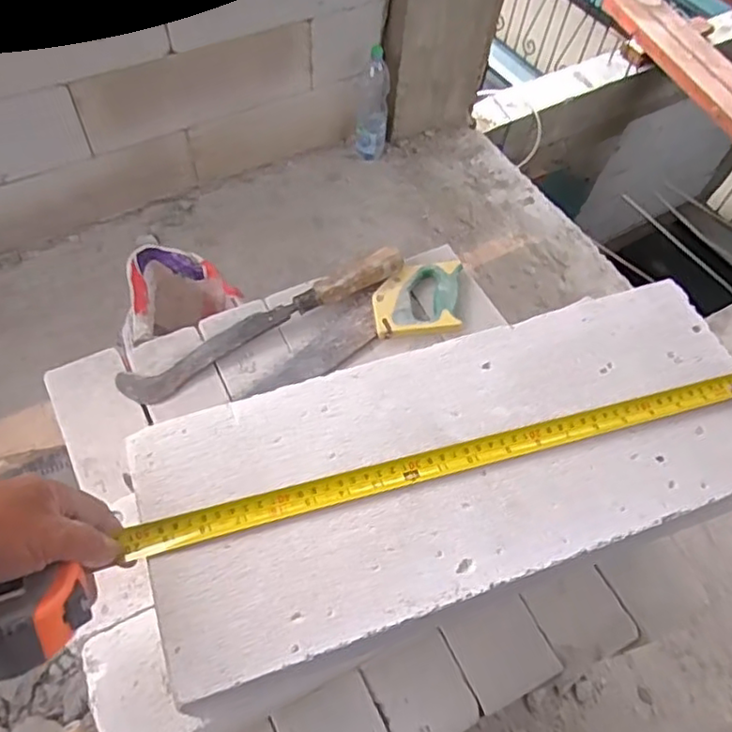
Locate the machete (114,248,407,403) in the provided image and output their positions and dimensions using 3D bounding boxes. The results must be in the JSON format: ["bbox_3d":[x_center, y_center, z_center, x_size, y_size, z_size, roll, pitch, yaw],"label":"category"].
[{"bbox_3d":[-0.133,-0.062,0.876,0.421,0.061,0.059,-26,65,-18],"label":"machete"}]

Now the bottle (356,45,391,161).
[{"bbox_3d":[0.021,-0.733,1.838,0.090,0.331,0.082,5,59,-1],"label":"bottle"}]

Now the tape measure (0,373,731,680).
[{"bbox_3d":[0.030,0.082,0.466,0.579,0.058,0.069,-15,62,-18],"label":"tape measure"}]

